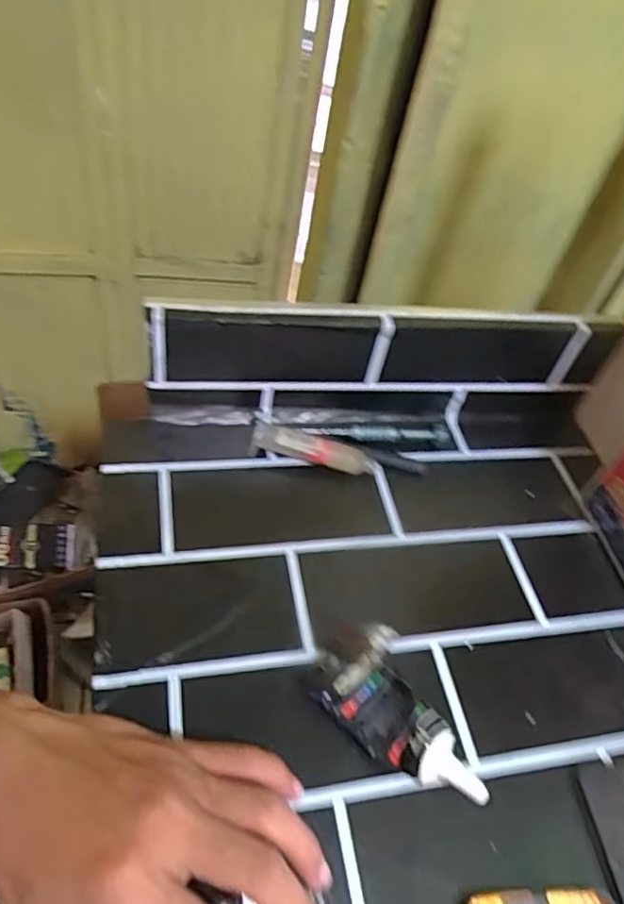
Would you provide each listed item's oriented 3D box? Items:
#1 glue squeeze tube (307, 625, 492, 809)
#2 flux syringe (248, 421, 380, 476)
[{"bbox_3d":[0.047,0.136,0.312,0.098,0.030,0.047,38,52,21],"label":"glue squeeze tube"},{"bbox_3d":[0.002,-0.002,0.424,0.089,0.022,0.017,11,48,-3],"label":"flux syringe"}]

